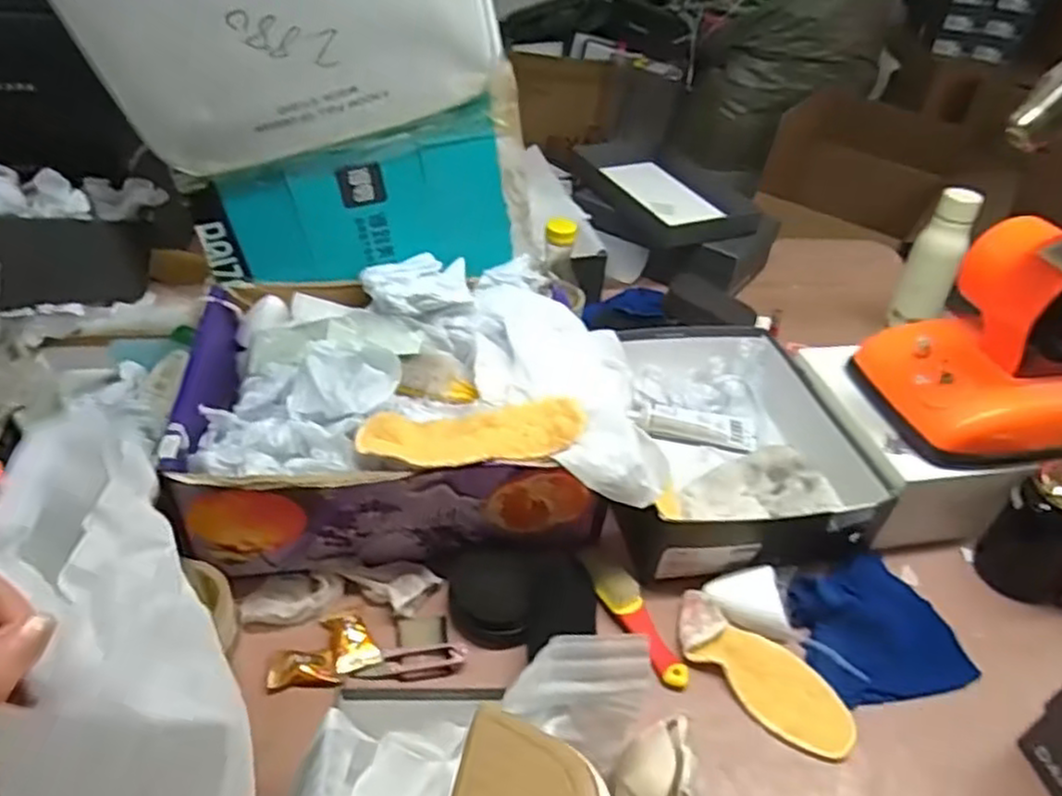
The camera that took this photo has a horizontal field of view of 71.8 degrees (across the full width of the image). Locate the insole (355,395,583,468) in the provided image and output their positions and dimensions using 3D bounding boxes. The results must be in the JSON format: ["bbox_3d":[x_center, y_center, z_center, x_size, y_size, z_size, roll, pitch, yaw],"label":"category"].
[{"bbox_3d":[-0.051,0.033,0.665,0.199,0.017,0.070,-4,46,-6],"label":"insole"}]

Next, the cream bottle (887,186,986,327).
[{"bbox_3d":[0.573,-0.191,1.040,0.057,0.194,0.068,14,40,9],"label":"cream bottle"}]

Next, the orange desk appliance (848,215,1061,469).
[{"bbox_3d":[0.479,-0.062,0.749,0.182,0.198,0.181,-6,41,-15],"label":"orange desk appliance"}]

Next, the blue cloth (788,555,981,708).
[{"bbox_3d":[0.331,0.219,0.705,0.143,0.035,0.142,-9,42,-18],"label":"blue cloth"}]

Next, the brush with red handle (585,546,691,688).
[{"bbox_3d":[0.095,0.204,0.694,0.040,0.026,0.152,-12,43,-21],"label":"brush with red handle"}]

